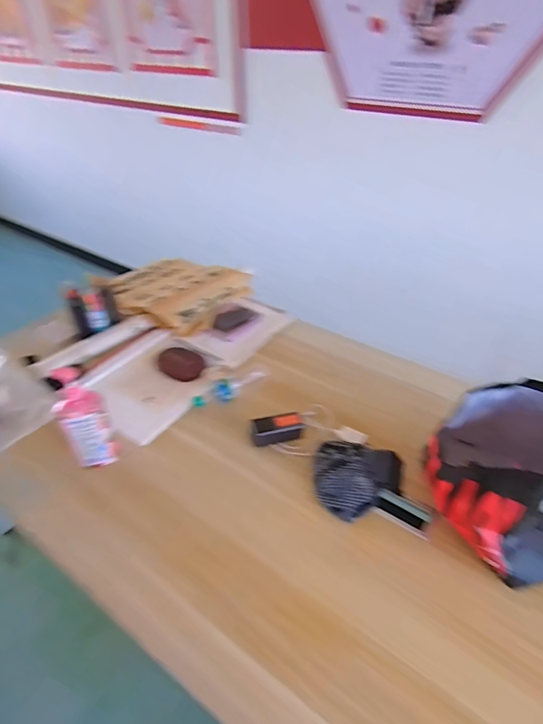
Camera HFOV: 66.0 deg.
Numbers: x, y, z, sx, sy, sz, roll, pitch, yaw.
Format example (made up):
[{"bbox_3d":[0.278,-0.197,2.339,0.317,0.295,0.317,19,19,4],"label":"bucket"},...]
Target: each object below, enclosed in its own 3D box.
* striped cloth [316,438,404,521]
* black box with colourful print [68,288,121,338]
[{"bbox_3d":[0.193,0.271,0.938,0.191,0.073,0.170,12,42,12],"label":"striped cloth"},{"bbox_3d":[-0.545,-0.150,1.297,0.140,0.144,0.054,-16,43,-19],"label":"black box with colourful print"}]

